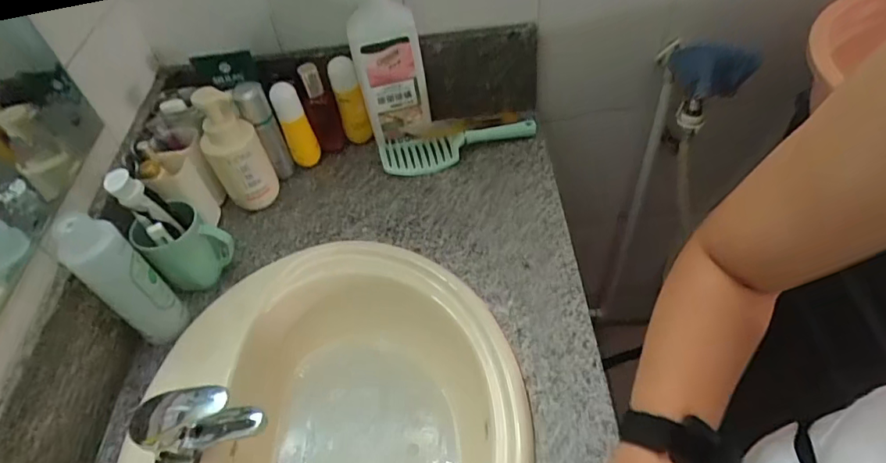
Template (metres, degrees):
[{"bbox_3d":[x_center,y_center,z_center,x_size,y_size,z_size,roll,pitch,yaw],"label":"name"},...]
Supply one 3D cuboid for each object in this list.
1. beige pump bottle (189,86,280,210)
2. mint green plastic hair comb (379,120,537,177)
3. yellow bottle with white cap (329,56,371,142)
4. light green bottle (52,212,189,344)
[{"bbox_3d":[-0.302,-0.112,0.790,0.078,0.201,0.056,-29,54,-18],"label":"beige pump bottle"},{"bbox_3d":[0.028,-0.130,0.858,0.254,0.041,0.064,-10,51,-3],"label":"mint green plastic hair comb"},{"bbox_3d":[-0.150,-0.208,0.875,0.045,0.148,0.038,-17,52,-9],"label":"yellow bottle with white cap"},{"bbox_3d":[-0.377,0.062,0.643,0.044,0.207,0.063,33,61,27],"label":"light green bottle"}]

